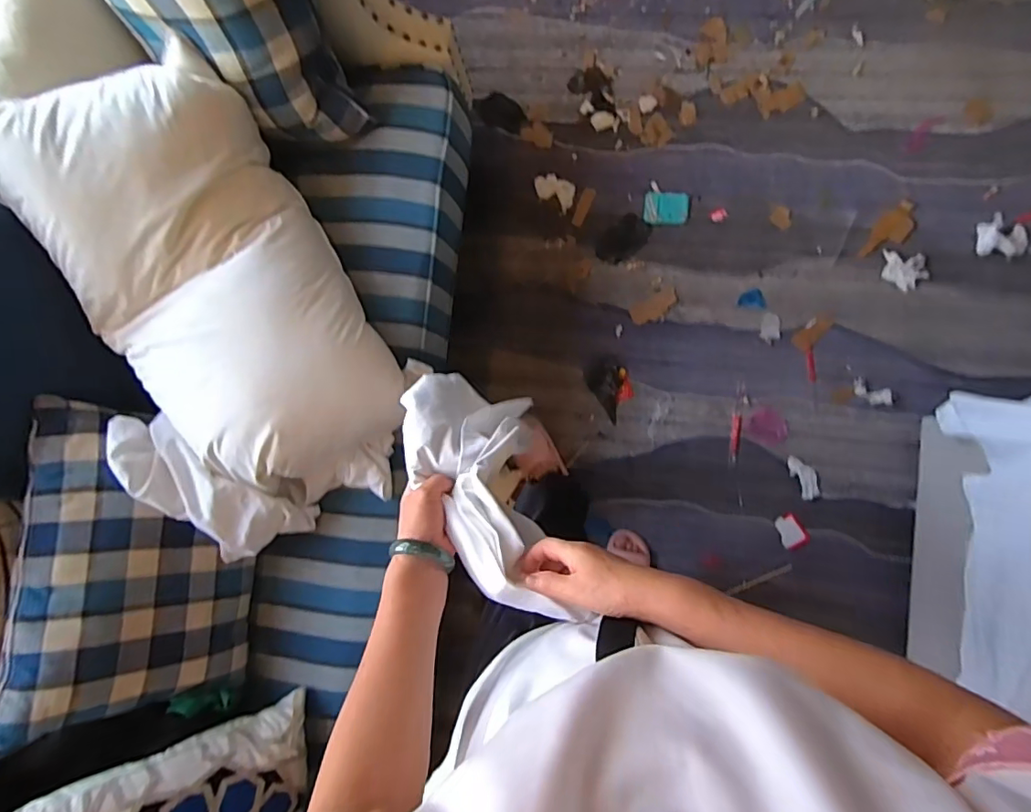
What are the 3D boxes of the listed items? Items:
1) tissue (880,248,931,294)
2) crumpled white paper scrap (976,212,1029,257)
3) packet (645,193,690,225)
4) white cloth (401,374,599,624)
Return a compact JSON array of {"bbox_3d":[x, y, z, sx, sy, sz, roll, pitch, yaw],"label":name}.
[{"bbox_3d":[0.900,-0.312,1.225,0.095,0.017,0.087,12,89,8],"label":"tissue"},{"bbox_3d":[1.097,-0.388,1.187,0.102,0.014,0.099,4,88,8],"label":"crumpled white paper scrap"},{"bbox_3d":[0.370,-0.484,1.294,0.104,0.008,0.076,4,88,8],"label":"packet"},{"bbox_3d":[-0.040,0.066,0.632,0.127,0.144,0.374,-25,43,3],"label":"white cloth"}]

